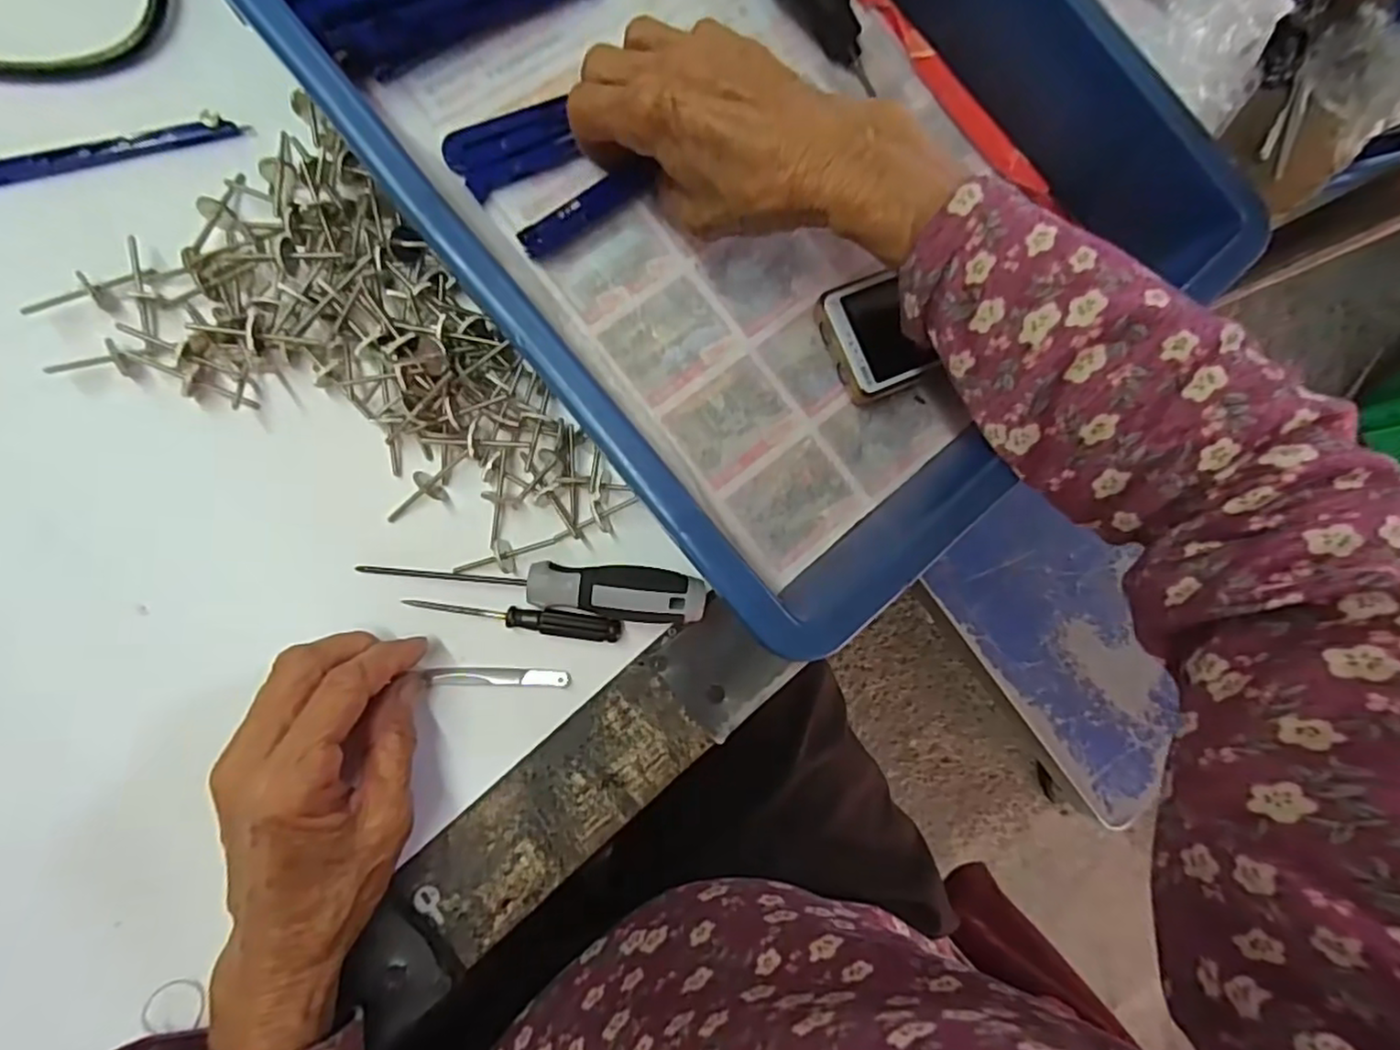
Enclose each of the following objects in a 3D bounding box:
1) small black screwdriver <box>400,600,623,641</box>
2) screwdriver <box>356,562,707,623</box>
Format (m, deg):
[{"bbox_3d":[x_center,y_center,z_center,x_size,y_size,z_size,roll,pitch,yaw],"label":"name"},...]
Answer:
[{"bbox_3d":[-0.076,0.041,0.296,0.083,0.011,0.011,10,85,-7],"label":"small black screwdriver"},{"bbox_3d":[-0.069,0.024,0.293,0.140,0.023,0.022,8,85,-7],"label":"screwdriver"}]

